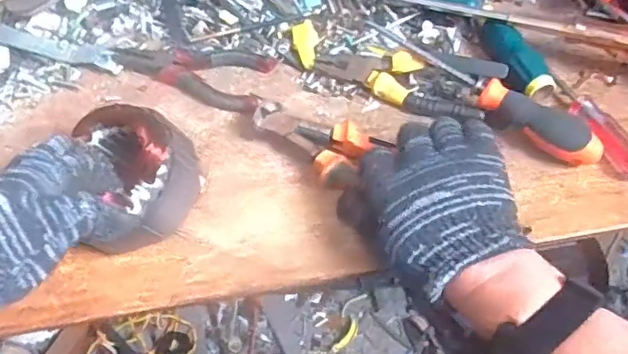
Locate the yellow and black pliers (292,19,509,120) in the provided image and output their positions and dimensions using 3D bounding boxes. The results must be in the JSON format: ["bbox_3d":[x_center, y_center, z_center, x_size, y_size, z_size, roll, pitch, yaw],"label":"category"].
[{"bbox_3d":[0.067,-0.098,0.510,0.186,0.023,0.060,16,58,14],"label":"yellow and black pliers"}]

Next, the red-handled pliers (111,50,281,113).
[{"bbox_3d":[-0.110,-0.105,0.532,0.145,0.015,0.070,19,59,15],"label":"red-handled pliers"}]

